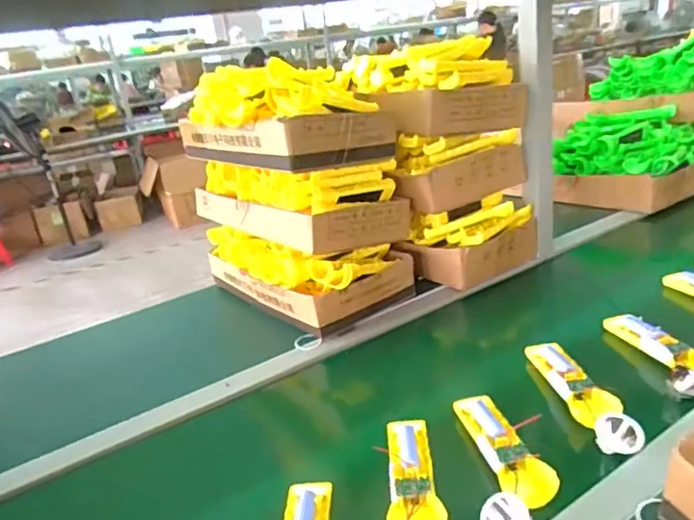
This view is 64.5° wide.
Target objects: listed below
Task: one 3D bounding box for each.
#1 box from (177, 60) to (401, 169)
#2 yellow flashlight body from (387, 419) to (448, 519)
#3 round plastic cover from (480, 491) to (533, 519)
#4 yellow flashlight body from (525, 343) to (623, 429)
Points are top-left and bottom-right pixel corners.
[{"bbox_3d":[-0.118,-0.247,0.939,0.212,0.149,0.365,-22,26,-31],"label":"box"},{"bbox_3d":[0.068,0.217,0.554,0.052,0.023,0.157,-5,22,7],"label":"yellow flashlight body"},{"bbox_3d":[0.143,0.232,0.493,0.043,0.046,0.014,14,3,25],"label":"round plastic cover"},{"bbox_3d":[0.274,0.146,0.666,0.053,0.023,0.172,-8,22,0],"label":"yellow flashlight body"}]

